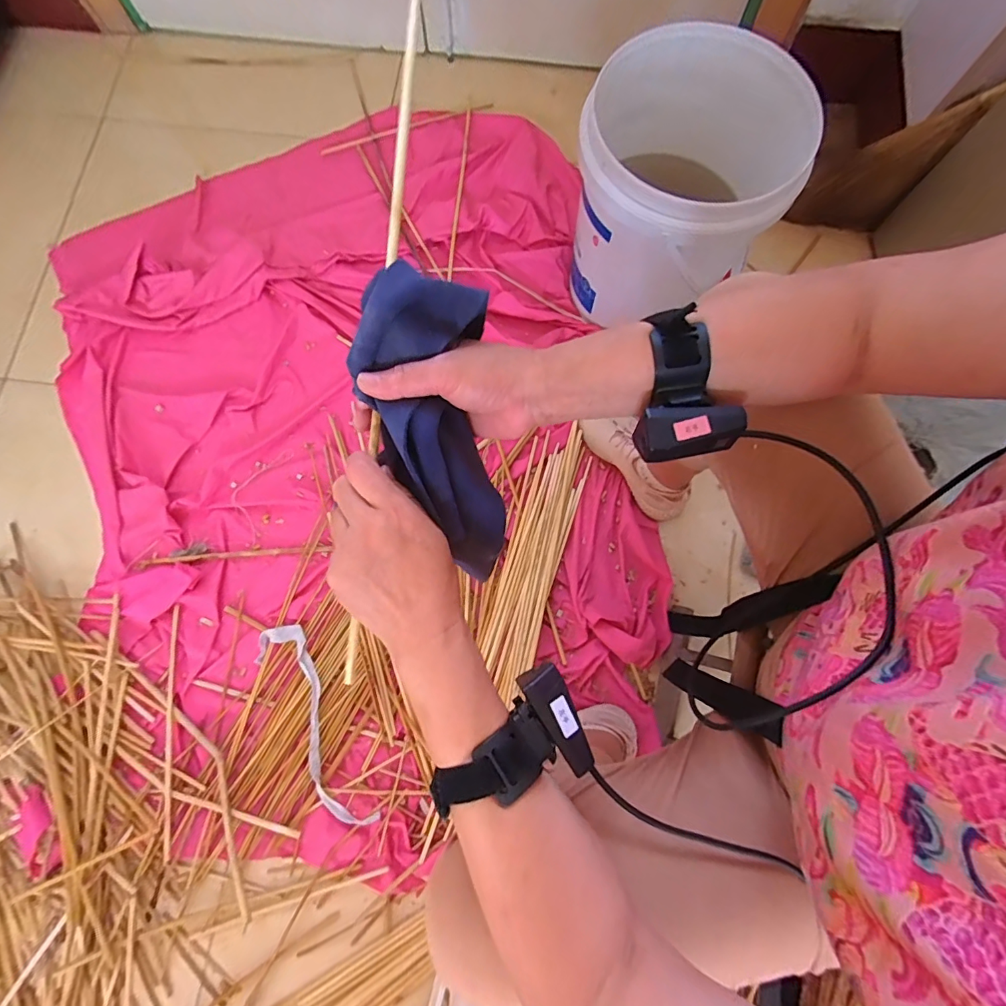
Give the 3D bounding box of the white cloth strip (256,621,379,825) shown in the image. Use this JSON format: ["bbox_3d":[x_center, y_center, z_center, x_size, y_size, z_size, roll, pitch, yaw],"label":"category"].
[{"bbox_3d":[-0.282,0.332,0.708,0.080,0.023,0.318,-28,80,-5],"label":"white cloth strip"}]

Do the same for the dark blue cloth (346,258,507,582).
[{"bbox_3d":[-0.041,-0.050,0.334,0.090,0.052,0.220,-15,107,-2],"label":"dark blue cloth"}]

